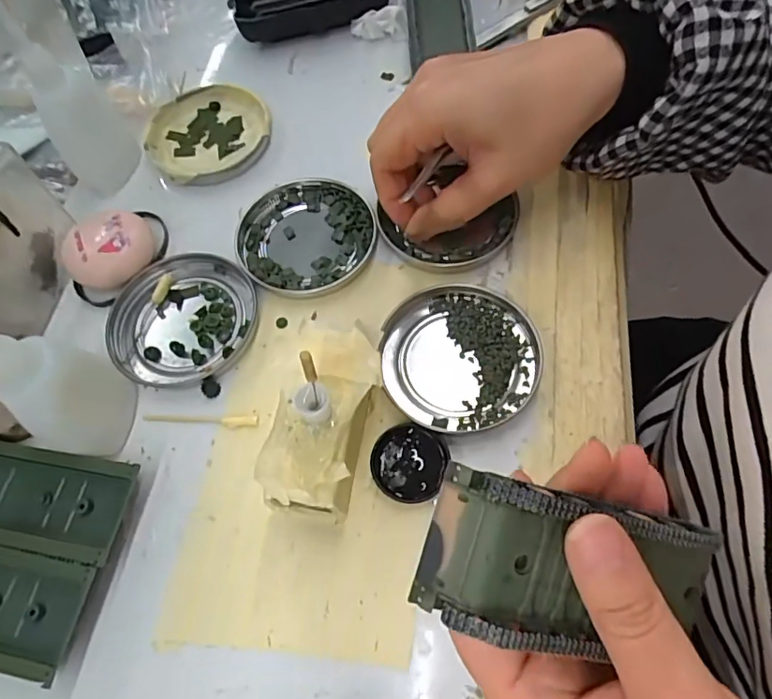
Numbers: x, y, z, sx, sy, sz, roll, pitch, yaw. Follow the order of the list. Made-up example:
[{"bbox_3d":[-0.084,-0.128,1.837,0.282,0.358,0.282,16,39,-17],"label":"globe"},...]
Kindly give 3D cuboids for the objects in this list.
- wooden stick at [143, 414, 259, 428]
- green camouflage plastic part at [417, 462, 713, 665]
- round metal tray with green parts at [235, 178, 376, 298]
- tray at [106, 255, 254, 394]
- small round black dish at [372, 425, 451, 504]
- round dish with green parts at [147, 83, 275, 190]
[{"bbox_3d":[-0.093,0.035,0.261,0.058,0.004,0.006,0,64,6],"label":"wooden stick"},{"bbox_3d":[0.060,0.065,0.158,0.095,0.018,0.043,15,92,-14],"label":"green camouflage plastic part"},{"bbox_3d":[-0.046,-0.065,0.302,0.077,0.009,0.077,-2,64,5],"label":"round metal tray with green parts"},{"bbox_3d":[-0.110,-0.017,0.284,0.074,0.008,0.078,-2,64,5],"label":"tray"},{"bbox_3d":[0.011,0.053,0.243,0.034,0.007,0.034,-2,64,5],"label":"small round black dish"},{"bbox_3d":[-0.115,-0.141,0.343,0.078,0.009,0.076,-2,64,5],"label":"round dish with green parts"}]

